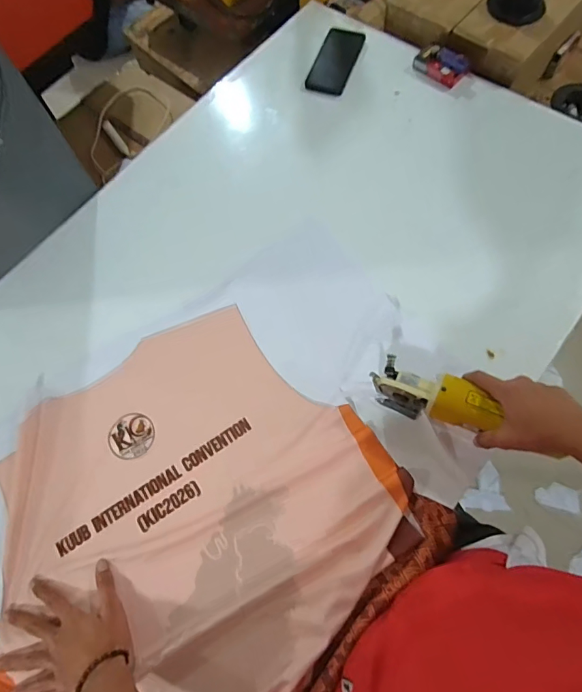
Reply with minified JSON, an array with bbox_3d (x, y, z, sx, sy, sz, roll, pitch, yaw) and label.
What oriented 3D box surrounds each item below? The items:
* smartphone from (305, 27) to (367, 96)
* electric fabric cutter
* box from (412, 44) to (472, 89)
[{"bbox_3d":[0.092,-0.577,0.884,0.076,0.010,0.179,19,71,10],"label":"smartphone"},{"bbox_3d":[0.192,0.072,0.594,0.160,0.085,0.063,13,62,27],"label":"electric fabric cutter"},{"bbox_3d":[0.290,-0.544,0.851,0.099,0.028,0.062,32,74,14],"label":"box"}]

